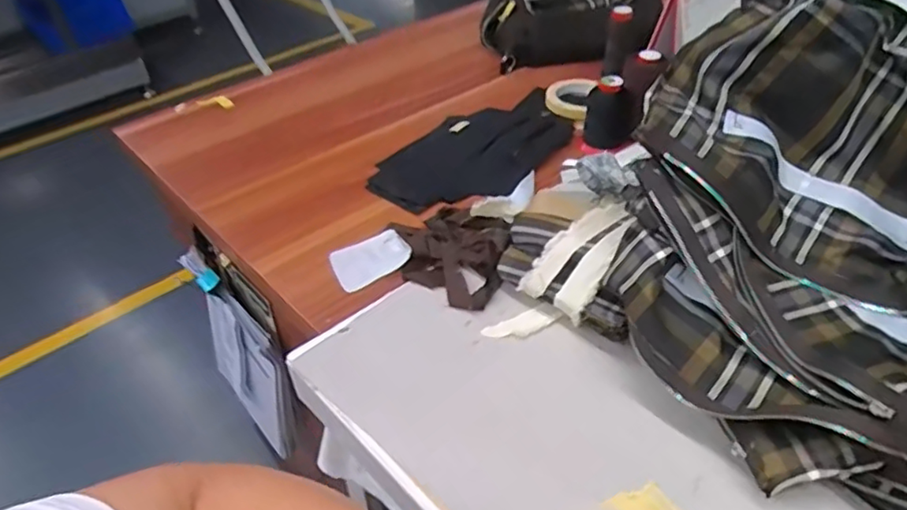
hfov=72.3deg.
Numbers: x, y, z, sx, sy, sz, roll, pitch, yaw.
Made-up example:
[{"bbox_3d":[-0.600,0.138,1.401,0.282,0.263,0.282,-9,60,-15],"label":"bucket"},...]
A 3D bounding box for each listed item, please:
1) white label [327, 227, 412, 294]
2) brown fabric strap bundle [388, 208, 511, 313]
[{"bbox_3d":[-0.091,0.003,0.678,0.083,0.009,0.080,-23,38,-16],"label":"white label"},{"bbox_3d":[-0.003,-0.005,0.670,0.122,0.026,0.149,-2,40,2],"label":"brown fabric strap bundle"}]

